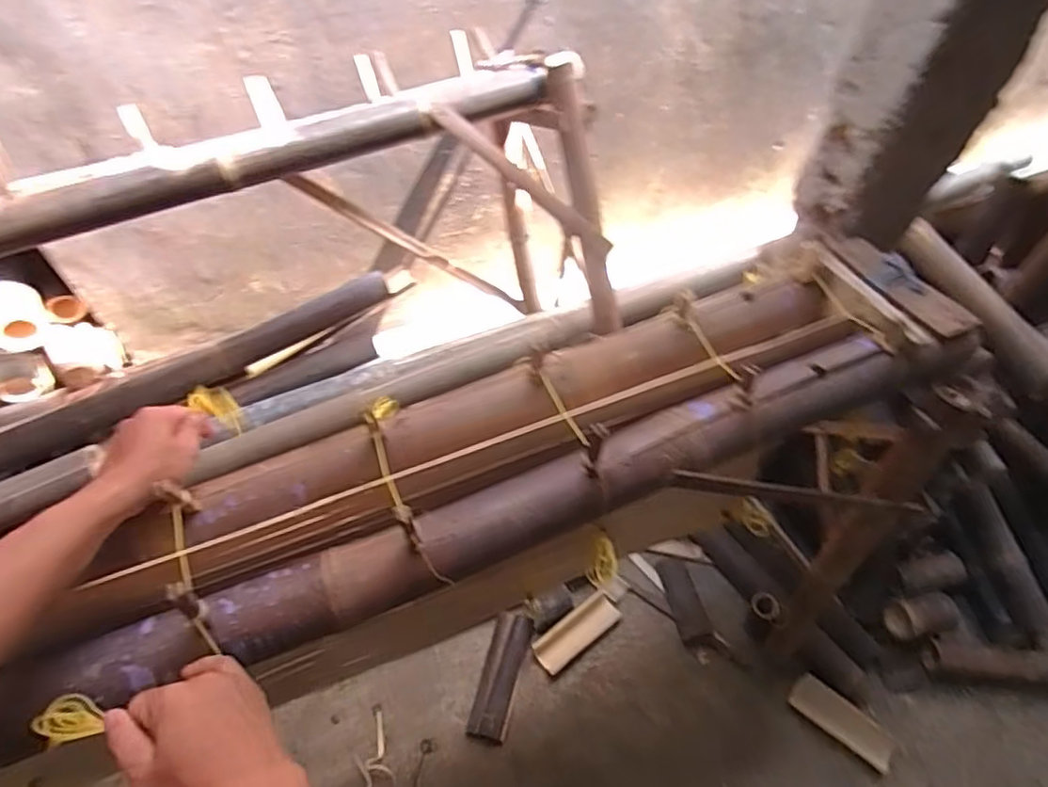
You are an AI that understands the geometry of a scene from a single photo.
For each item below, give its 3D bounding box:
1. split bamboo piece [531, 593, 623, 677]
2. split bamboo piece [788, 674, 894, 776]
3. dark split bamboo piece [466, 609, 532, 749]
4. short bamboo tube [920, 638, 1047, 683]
[{"bbox_3d":[0.119,0.545,1.449,0.215,0.039,0.084,-29,60,-21],"label":"split bamboo piece"},{"bbox_3d":[0.674,0.689,1.342,0.215,0.043,0.077,34,60,20],"label":"split bamboo piece"},{"bbox_3d":[-0.051,0.624,1.407,0.085,0.024,0.259,13,55,7],"label":"dark split bamboo piece"},{"bbox_3d":[1.105,0.589,1.389,0.444,0.060,0.079,6,54,2],"label":"short bamboo tube"}]

